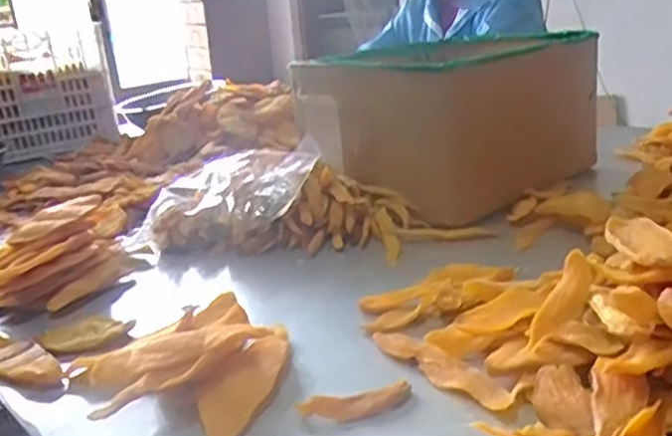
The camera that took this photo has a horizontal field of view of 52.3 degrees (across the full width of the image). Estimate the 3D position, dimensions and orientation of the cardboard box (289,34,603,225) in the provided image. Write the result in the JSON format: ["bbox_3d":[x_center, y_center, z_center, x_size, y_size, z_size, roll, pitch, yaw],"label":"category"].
[{"bbox_3d":[0.173,-0.156,1.046,0.348,0.194,0.294,-20,24,-37],"label":"cardboard box"}]

